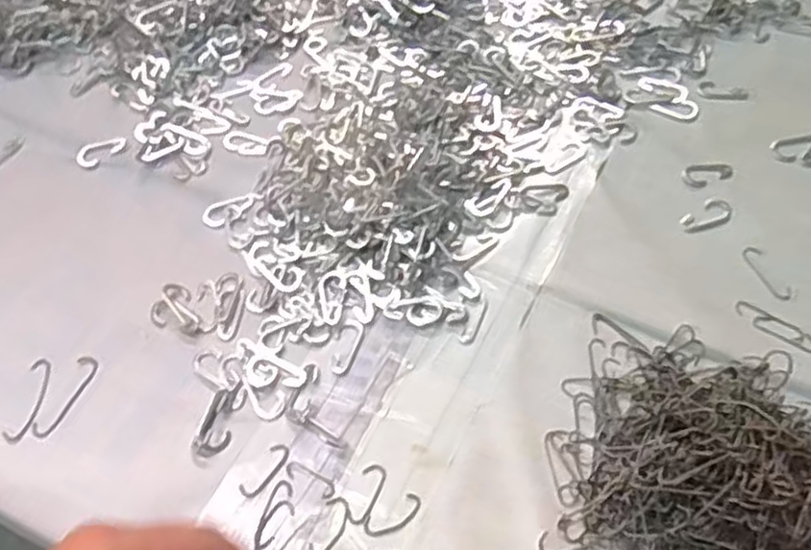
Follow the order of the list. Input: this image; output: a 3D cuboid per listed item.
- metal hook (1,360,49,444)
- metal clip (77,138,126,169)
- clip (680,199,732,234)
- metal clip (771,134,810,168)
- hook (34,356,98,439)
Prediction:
[{"bbox_3d":[-0.219,0.073,0.430,0.015,0.004,0.051,5,58,6],"label":"metal hook"},{"bbox_3d":[-0.222,-0.090,0.535,0.036,0.007,0.016,-34,62,-18],"label":"metal clip"},{"bbox_3d":[0.203,-0.039,0.493,0.038,0.004,0.020,-32,61,-17],"label":"clip"},{"bbox_3d":[0.287,-0.089,0.518,0.052,0.004,0.029,6,58,6],"label":"metal clip"},{"bbox_3d":[-0.200,0.072,0.433,0.013,0.004,0.053,18,60,14],"label":"hook"}]

